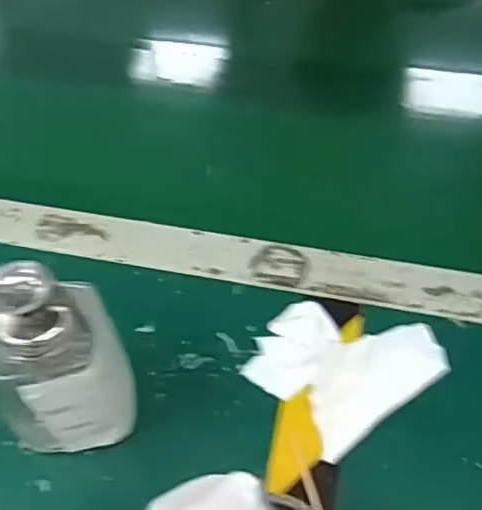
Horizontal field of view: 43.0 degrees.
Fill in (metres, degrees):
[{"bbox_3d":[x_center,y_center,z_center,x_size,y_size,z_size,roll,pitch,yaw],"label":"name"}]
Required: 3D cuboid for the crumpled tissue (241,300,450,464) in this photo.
[{"bbox_3d":[0.064,0.058,0.368,0.104,0.021,0.086,-31,55,-22],"label":"crumpled tissue"}]

